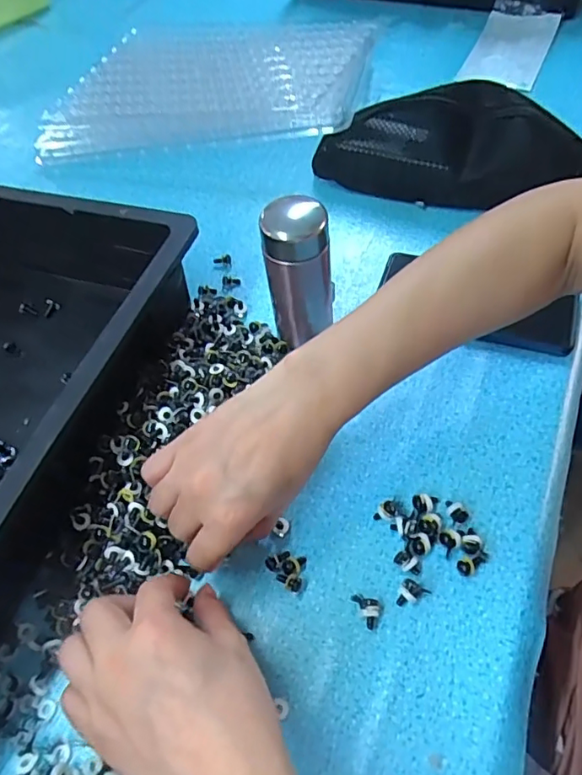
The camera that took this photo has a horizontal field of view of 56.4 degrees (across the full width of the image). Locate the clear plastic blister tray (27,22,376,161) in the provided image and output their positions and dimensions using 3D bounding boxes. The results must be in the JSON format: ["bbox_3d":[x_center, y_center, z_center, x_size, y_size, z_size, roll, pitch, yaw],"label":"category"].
[{"bbox_3d":[-0.104,-0.373,0.652,0.371,0.029,0.247,4,57,15],"label":"clear plastic blister tray"}]

